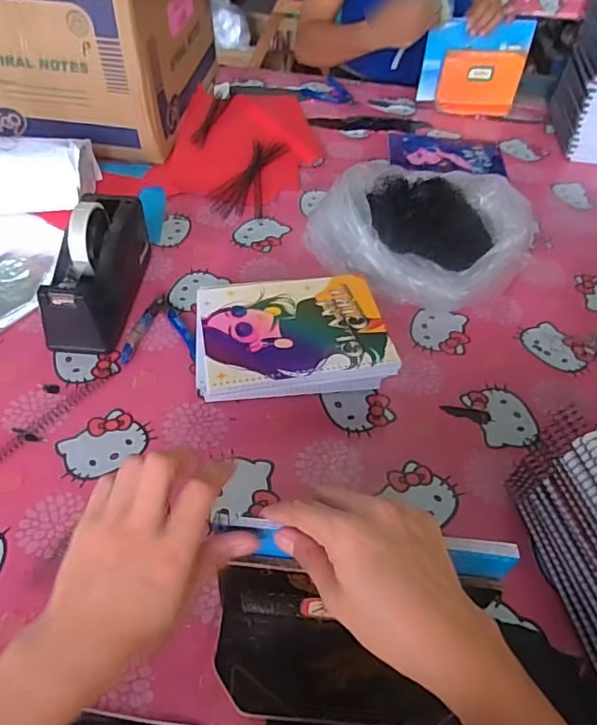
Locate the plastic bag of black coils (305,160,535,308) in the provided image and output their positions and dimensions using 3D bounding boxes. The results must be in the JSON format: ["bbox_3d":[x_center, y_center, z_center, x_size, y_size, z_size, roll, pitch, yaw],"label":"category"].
[{"bbox_3d":[0.172,-0.181,0.732,0.243,0.131,0.252,-33,58,-27],"label":"plastic bag of black coils"}]

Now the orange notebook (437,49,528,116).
[{"bbox_3d":[0.358,-0.553,1.071,0.153,0.114,0.017,3,43,0],"label":"orange notebook"}]

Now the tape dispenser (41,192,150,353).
[{"bbox_3d":[-0.239,-0.115,0.650,0.068,0.114,0.201,6,49,2],"label":"tape dispenser"}]

